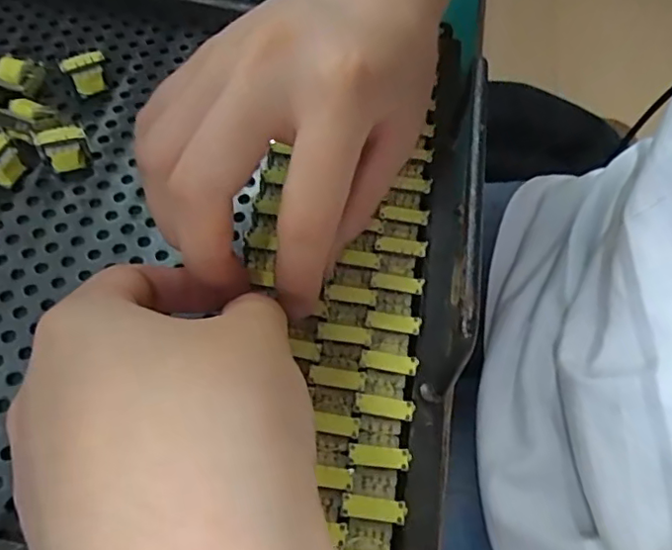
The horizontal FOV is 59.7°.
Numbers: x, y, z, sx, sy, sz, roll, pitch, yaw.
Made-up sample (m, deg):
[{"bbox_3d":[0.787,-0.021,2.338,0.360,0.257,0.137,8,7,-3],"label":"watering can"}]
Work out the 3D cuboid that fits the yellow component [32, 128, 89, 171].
[{"bbox_3d":[-0.115,-0.052,0.251,0.018,0.018,0.013,-25,65,-20],"label":"yellow component"}]

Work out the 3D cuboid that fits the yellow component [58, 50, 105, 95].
[{"bbox_3d":[-0.115,-0.092,0.272,0.019,0.020,0.009,-19,63,-17],"label":"yellow component"}]

